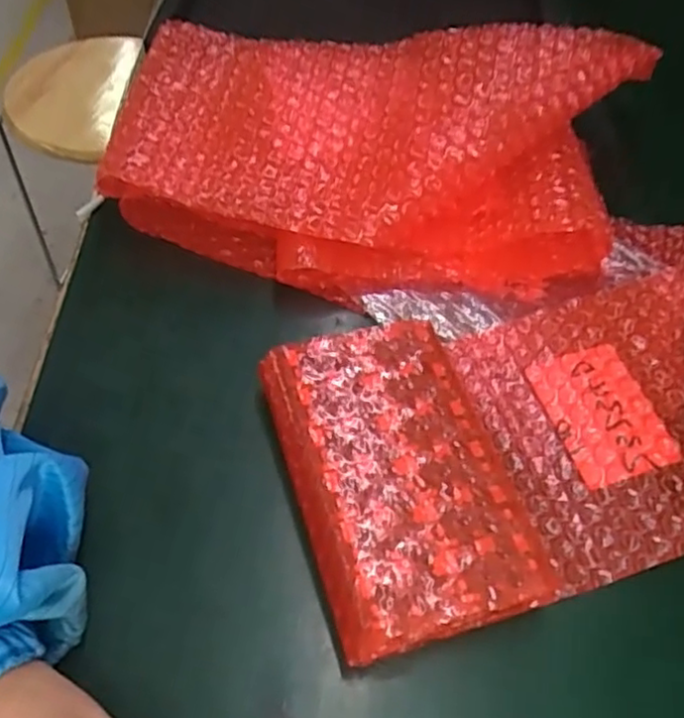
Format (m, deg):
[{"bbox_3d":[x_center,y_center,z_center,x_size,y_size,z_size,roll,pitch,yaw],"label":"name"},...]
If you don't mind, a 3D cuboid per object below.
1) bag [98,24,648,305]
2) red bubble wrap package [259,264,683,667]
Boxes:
[{"bbox_3d":[0.014,-0.128,0.391,0.294,0.087,0.167,13,54,8],"label":"bag"},{"bbox_3d":[0.109,0.029,0.317,0.267,0.031,0.138,-14,55,-12],"label":"red bubble wrap package"}]

